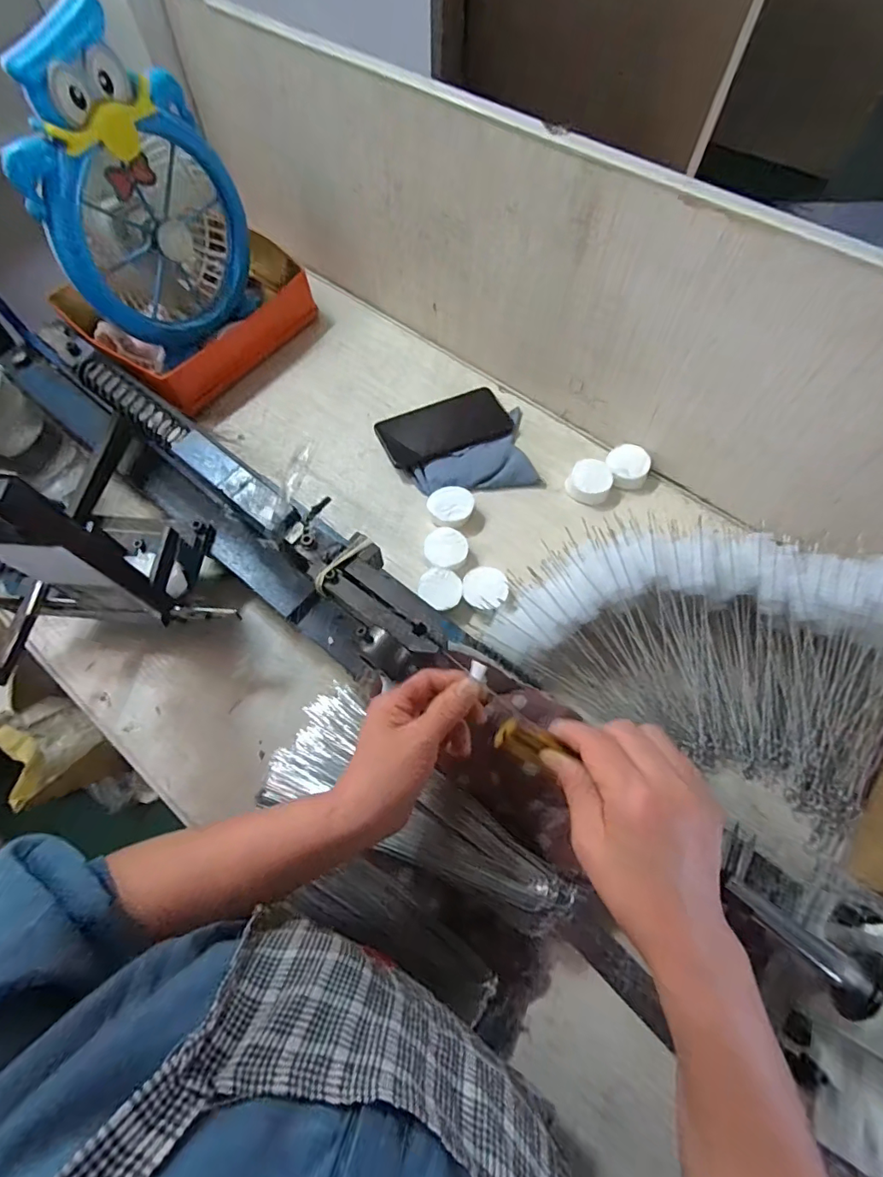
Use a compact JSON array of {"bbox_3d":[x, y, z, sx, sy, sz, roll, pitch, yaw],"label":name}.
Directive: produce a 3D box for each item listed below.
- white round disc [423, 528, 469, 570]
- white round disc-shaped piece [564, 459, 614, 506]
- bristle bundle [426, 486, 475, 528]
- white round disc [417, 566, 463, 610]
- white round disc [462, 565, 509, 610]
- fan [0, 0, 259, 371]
[{"bbox_3d":[0.005,-0.039,0.547,0.047,0.023,0.048,0,67,0],"label":"white round disc"},{"bbox_3d":[0.172,-0.124,0.576,0.048,0.025,0.051,0,67,0],"label":"white round disc-shaped piece"},{"bbox_3d":[0.011,-0.091,0.566,0.050,0.021,0.048,-33,71,-13],"label":"bristle bundle"},{"bbox_3d":[-0.002,0.004,0.523,0.045,0.025,0.047,0,67,0],"label":"white round disc"},{"bbox_3d":[0.046,0.002,0.525,0.046,0.025,0.047,0,67,0],"label":"white round disc"},{"bbox_3d":[-0.347,-0.435,0.571,0.219,0.286,0.127,-42,73,-16],"label":"fan"}]

